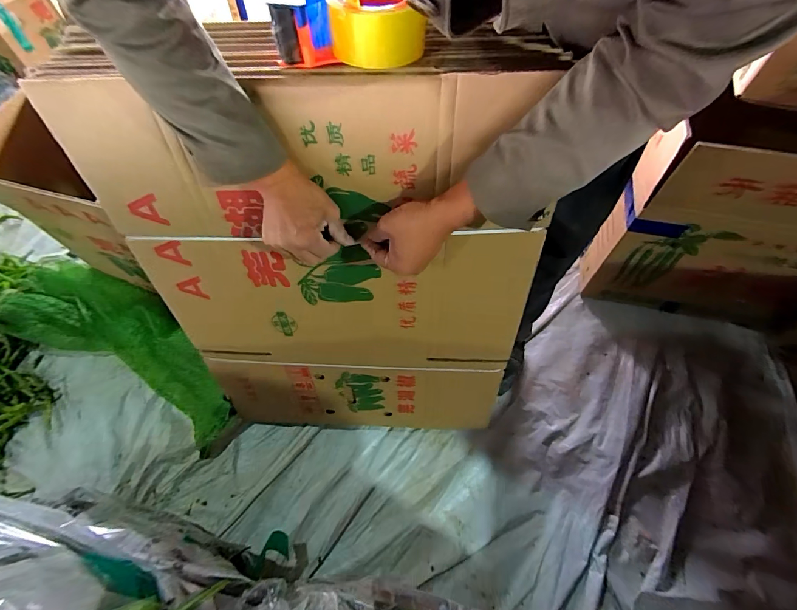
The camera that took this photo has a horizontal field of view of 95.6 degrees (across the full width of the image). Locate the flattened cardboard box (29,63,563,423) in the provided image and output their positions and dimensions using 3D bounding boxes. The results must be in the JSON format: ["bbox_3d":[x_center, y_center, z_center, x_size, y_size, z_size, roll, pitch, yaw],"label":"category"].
[{"bbox_3d":[-0.105,0.030,0.657,0.615,0.769,0.025,1,43,3],"label":"flattened cardboard box"}]

